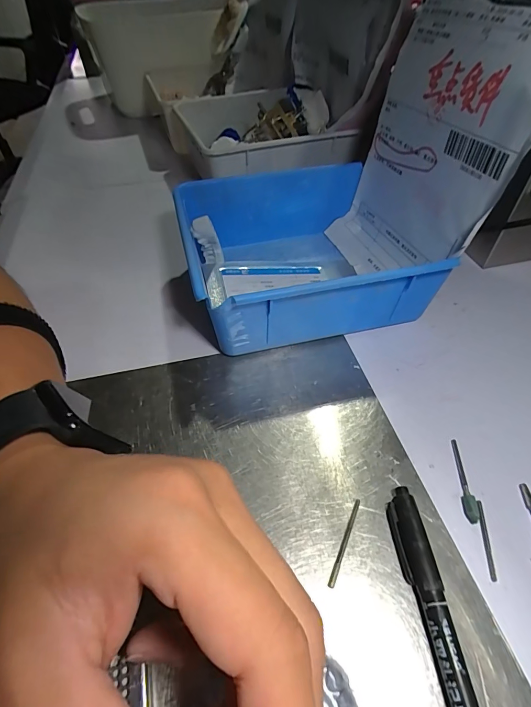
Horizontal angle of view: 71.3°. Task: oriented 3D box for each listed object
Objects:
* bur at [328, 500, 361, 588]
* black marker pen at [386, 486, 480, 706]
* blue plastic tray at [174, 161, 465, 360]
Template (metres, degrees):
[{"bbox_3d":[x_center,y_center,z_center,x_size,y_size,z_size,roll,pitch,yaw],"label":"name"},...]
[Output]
[{"bbox_3d":[0.040,0.093,0.184,0.004,0.004,0.043,20,53,16],"label":"bur"},{"bbox_3d":[0.074,0.125,0.151,0.012,0.013,0.135,-4,50,-3],"label":"black marker pen"},{"bbox_3d":[0.025,-0.076,0.286,0.159,0.064,0.149,-12,51,-10],"label":"blue plastic tray"}]

